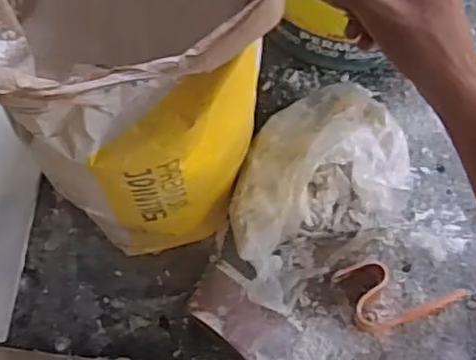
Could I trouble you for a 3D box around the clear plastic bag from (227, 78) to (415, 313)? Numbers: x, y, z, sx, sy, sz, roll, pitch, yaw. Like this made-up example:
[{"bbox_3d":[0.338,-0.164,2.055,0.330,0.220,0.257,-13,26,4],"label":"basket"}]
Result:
[{"bbox_3d":[0.085,-0.004,0.711,0.262,0.120,0.184,-37,76,-10],"label":"clear plastic bag"}]

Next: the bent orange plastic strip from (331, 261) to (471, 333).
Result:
[{"bbox_3d":[0.188,0.120,0.726,0.133,0.027,0.079,-21,74,-5],"label":"bent orange plastic strip"}]

